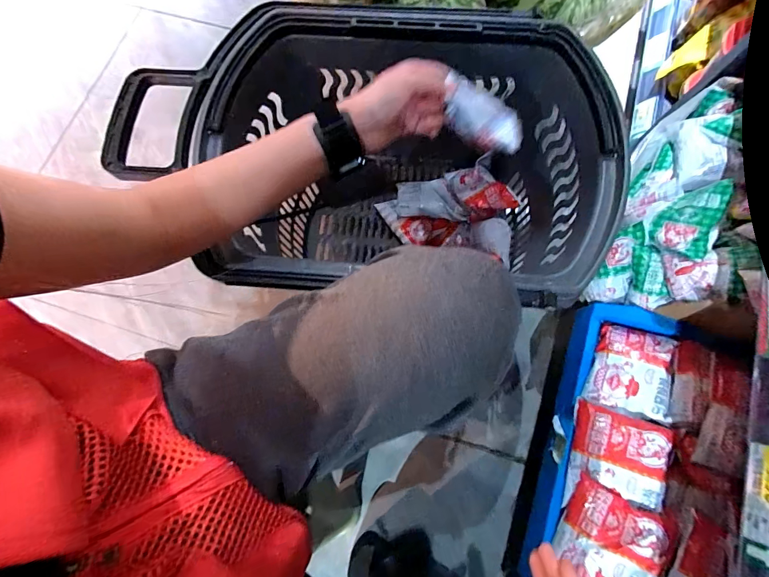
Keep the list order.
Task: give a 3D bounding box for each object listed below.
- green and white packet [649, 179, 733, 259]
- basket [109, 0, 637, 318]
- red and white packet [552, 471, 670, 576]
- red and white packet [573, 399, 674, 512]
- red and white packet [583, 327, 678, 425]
[{"bbox_3d":[0.396,-0.093,0.477,0.071,0.041,0.099,25,107,34],"label":"green and white packet"},{"bbox_3d":[-0.025,-0.134,0.590,0.591,0.360,0.370,4,76,2],"label":"basket"},{"bbox_3d":[0.268,0.316,0.441,0.105,0.026,0.128,28,76,31],"label":"red and white packet"},{"bbox_3d":[0.301,0.210,0.471,0.104,0.016,0.096,15,78,27],"label":"red and white packet"},{"bbox_3d":[0.343,0.113,0.512,0.093,0.035,0.117,12,74,30],"label":"red and white packet"}]

